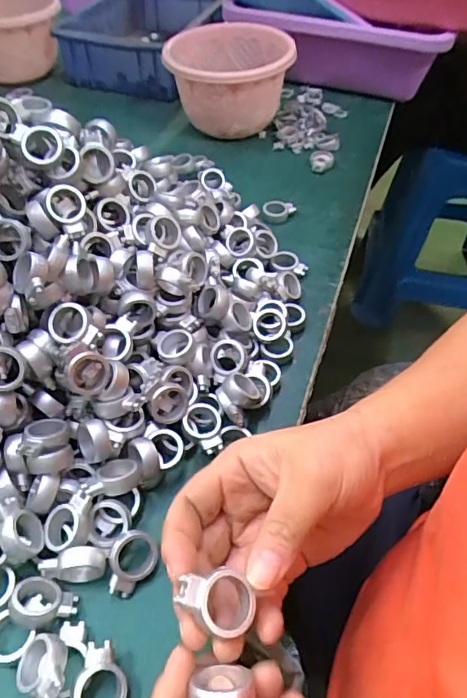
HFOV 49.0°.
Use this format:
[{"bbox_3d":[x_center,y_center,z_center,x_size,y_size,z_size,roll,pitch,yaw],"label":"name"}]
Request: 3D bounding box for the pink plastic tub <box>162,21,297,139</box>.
[{"bbox_3d":[-0.005,-0.289,0.561,0.127,0.096,0.120,1,50,-1],"label":"pink plastic tub"}]

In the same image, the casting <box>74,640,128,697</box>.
[{"bbox_3d":[-0.064,0.160,0.247,0.023,0.009,0.033,-3,50,-4],"label":"casting"}]

